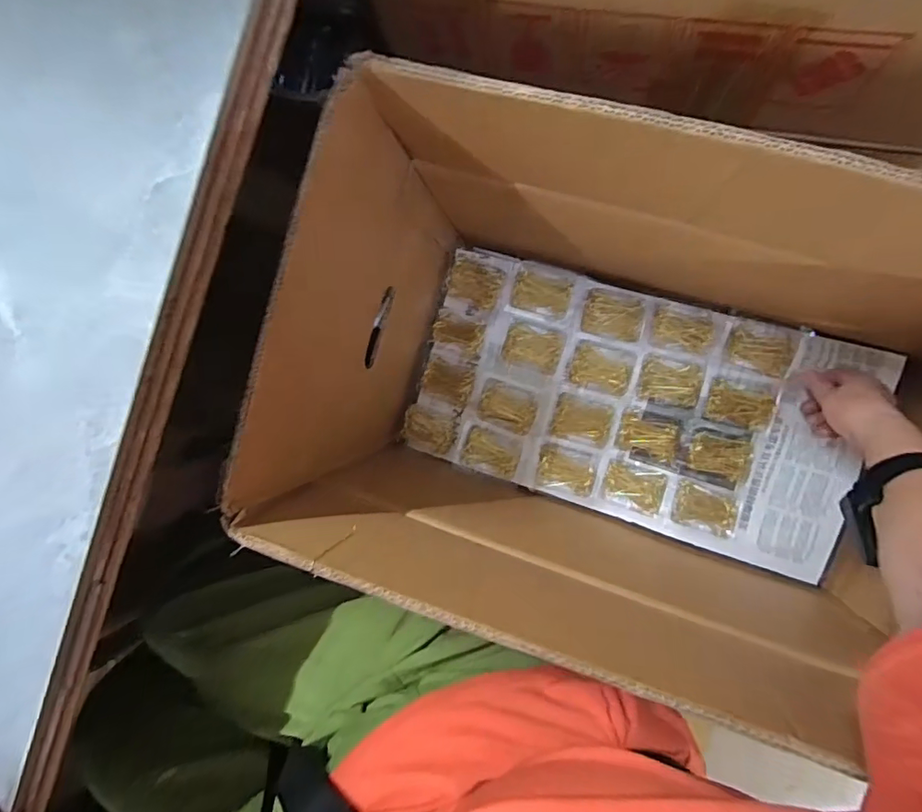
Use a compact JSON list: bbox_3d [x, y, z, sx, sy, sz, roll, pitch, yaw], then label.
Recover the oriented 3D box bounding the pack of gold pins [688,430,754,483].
[{"bbox_3d":[0.323,0.062,0.638,0.073,0.014,0.051,16,94,8],"label":"pack of gold pins"}]

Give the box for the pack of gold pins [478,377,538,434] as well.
[{"bbox_3d":[0.060,0.000,0.673,0.077,0.015,0.057,20,95,7],"label":"pack of gold pins"}]

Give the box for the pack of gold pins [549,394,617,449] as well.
[{"bbox_3d":[0.158,0.020,0.670,0.076,0.004,0.058,15,94,8],"label":"pack of gold pins"}]

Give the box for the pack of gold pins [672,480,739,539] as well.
[{"bbox_3d":[0.305,0.128,0.637,0.077,0.023,0.054,17,95,8],"label":"pack of gold pins"}]

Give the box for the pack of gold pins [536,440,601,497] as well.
[{"bbox_3d":[0.138,0.083,0.672,0.078,0.007,0.056,18,95,7],"label":"pack of gold pins"}]

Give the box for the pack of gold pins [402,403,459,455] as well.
[{"bbox_3d":[-0.042,0.034,0.710,0.072,0.024,0.056,14,94,8],"label":"pack of gold pins"}]

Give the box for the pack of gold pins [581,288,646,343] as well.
[{"bbox_3d":[0.192,-0.114,0.650,0.074,0.005,0.055,13,94,8],"label":"pack of gold pins"}]

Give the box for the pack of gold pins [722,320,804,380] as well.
[{"bbox_3d":[0.362,-0.069,0.622,0.072,0.010,0.060,21,124,27],"label":"pack of gold pins"}]

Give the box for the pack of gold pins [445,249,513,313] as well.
[{"bbox_3d":[0.022,-0.164,0.683,0.075,0.017,0.071,14,94,8],"label":"pack of gold pins"}]

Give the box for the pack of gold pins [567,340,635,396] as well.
[{"bbox_3d":[0.180,-0.049,0.661,0.077,0.006,0.060,16,94,8],"label":"pack of gold pins"}]

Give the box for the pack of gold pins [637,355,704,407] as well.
[{"bbox_3d":[0.259,-0.030,0.638,0.070,0.024,0.055,11,94,8],"label":"pack of gold pins"}]

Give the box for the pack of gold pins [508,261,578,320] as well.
[{"bbox_3d":[0.104,-0.149,0.659,0.078,0.014,0.064,18,95,7],"label":"pack of gold pins"}]

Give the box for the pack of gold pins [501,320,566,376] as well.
[{"bbox_3d":[0.093,-0.075,0.665,0.074,0.014,0.055,14,94,8],"label":"pack of gold pins"}]

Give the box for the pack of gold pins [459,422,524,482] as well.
[{"bbox_3d":[0.039,0.061,0.680,0.082,0.014,0.055,20,95,7],"label":"pack of gold pins"}]

